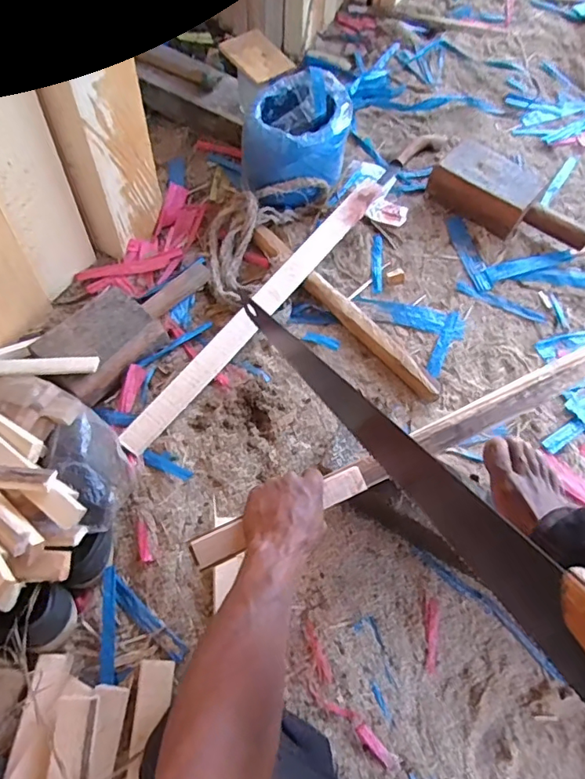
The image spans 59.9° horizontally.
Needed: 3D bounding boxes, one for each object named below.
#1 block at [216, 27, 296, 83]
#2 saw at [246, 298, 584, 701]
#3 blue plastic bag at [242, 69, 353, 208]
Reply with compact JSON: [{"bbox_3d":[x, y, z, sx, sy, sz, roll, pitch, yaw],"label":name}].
[{"bbox_3d":[-0.065,-0.606,0.922,0.087,0.014,0.114,-36,81,-13],"label":"block"},{"bbox_3d":[0.100,0.083,0.305,0.031,0.094,0.430,-32,52,-14],"label":"saw"},{"bbox_3d":[0.006,-0.441,0.922,0.188,0.159,0.187,-3,65,-5],"label":"blue plastic bag"}]

